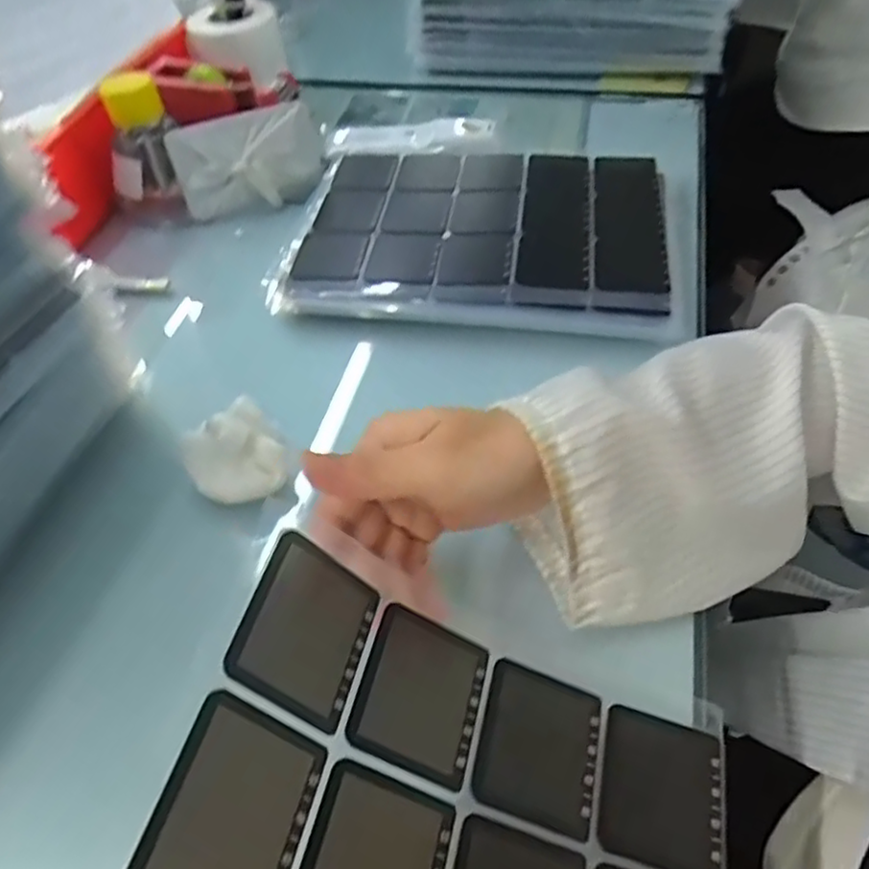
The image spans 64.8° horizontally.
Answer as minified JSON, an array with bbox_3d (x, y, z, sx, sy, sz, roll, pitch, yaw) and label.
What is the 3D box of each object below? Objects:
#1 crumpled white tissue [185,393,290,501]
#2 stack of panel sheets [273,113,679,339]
[{"bbox_3d":[-0.109,0.011,0.377,0.050,0.051,0.026,-27,9,-23],"label":"crumpled white tissue"},{"bbox_3d":[0.034,-0.174,0.531,0.280,0.019,0.254,8,50,10],"label":"stack of panel sheets"}]

